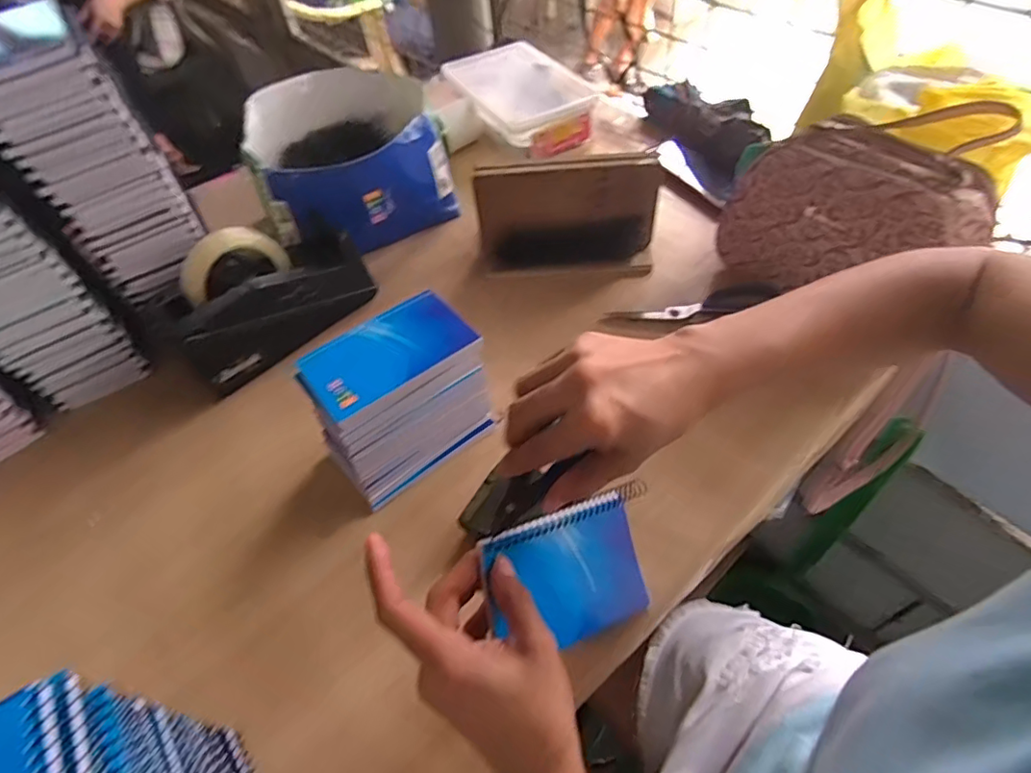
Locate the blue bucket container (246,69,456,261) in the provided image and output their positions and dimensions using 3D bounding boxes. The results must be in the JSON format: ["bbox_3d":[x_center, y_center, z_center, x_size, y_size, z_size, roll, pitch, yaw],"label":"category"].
[{"bbox_3d":[-0.212,-0.289,0.706,0.213,0.120,0.235,-25,54,-14],"label":"blue bucket container"}]

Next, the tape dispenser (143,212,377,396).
[{"bbox_3d":[-0.258,-0.097,0.582,0.084,0.124,0.205,28,60,24],"label":"tape dispenser"}]

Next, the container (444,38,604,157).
[{"bbox_3d":[0.006,-0.444,0.857,0.161,0.060,0.248,-26,54,-15],"label":"container"}]

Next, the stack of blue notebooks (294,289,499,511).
[{"bbox_3d":[-0.100,0.010,0.492,0.145,0.109,0.103,-31,56,-18],"label":"stack of blue notebooks"}]

